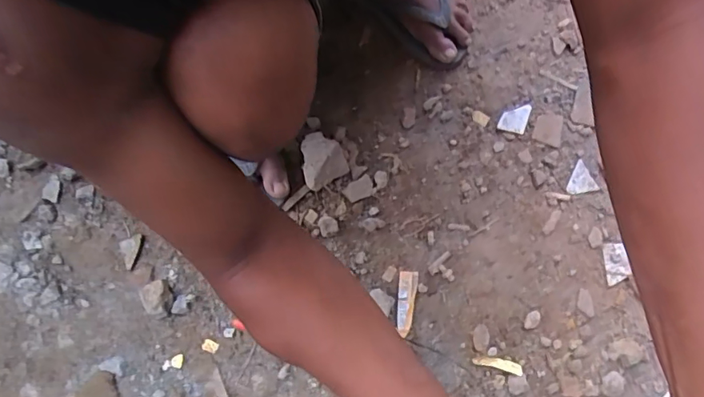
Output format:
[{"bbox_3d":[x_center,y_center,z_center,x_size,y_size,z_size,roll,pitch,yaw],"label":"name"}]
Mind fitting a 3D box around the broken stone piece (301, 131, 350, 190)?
[{"bbox_3d":[-0.044,-0.050,0.679,0.062,0.044,0.067,0,75,0],"label":"broken stone piece"}]

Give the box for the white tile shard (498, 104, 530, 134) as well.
[{"bbox_3d":[0.231,-0.116,0.711,0.036,0.004,0.048,21,76,6],"label":"white tile shard"}]

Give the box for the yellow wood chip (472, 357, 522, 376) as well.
[{"bbox_3d":[0.181,0.205,0.623,0.061,0.004,0.014,14,72,4],"label":"yellow wood chip"}]

